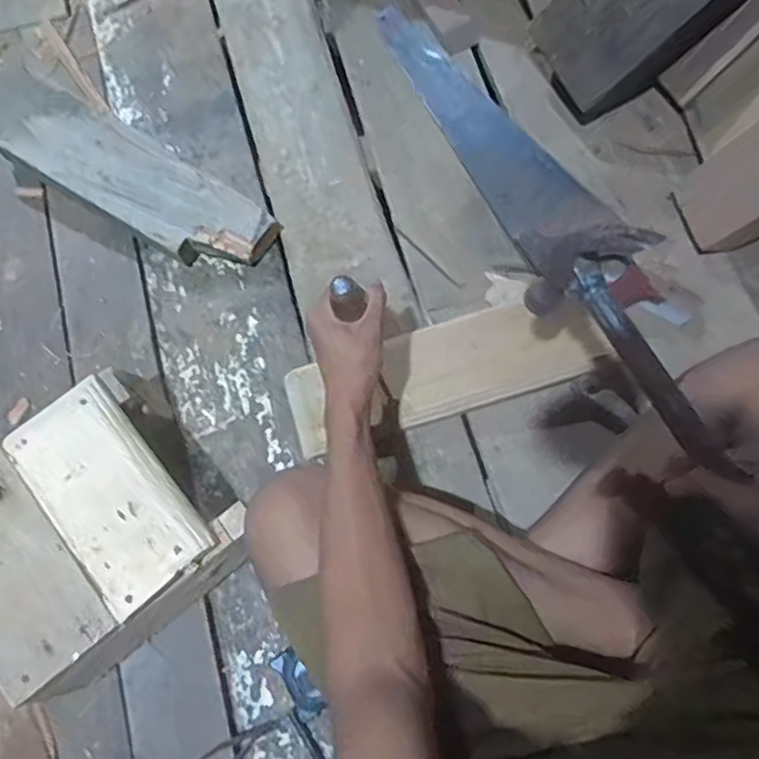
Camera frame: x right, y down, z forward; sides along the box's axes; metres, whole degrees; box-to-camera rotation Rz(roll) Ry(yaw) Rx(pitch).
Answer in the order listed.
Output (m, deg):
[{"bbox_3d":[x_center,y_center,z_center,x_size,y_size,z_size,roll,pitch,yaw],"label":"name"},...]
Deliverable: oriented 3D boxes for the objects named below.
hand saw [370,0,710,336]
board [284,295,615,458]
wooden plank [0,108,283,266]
[{"bbox_3d":[0.159,-0.278,0.797,0.127,0.047,0.596,-39,71,1],"label":"hand saw"},{"bbox_3d":[0.069,-0.011,0.696,0.355,0.029,0.099,-19,90,6],"label":"board"},{"bbox_3d":[-0.304,-0.242,0.778,0.342,0.063,0.114,30,76,10],"label":"wooden plank"}]

